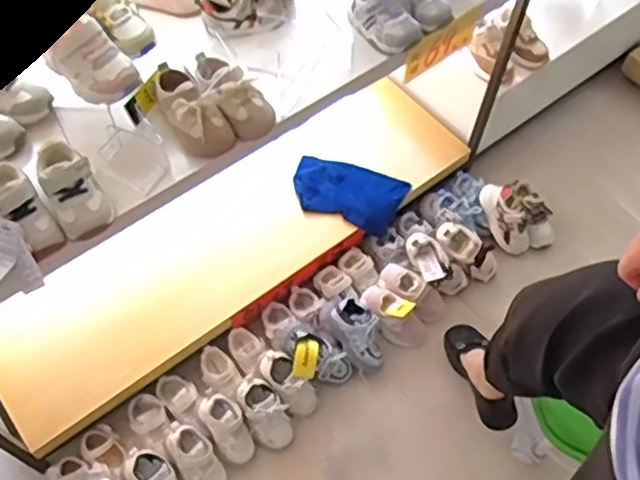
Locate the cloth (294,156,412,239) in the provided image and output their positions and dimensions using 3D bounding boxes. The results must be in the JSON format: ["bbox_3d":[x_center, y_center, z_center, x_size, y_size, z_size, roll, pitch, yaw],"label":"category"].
[{"bbox_3d":[0.066,-0.107,1.486,0.248,0.080,0.159,15,59,8],"label":"cloth"}]

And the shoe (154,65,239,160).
[{"bbox_3d":[-0.179,-0.192,0.912,0.073,0.077,0.142,-25,62,-15],"label":"shoe"}]

